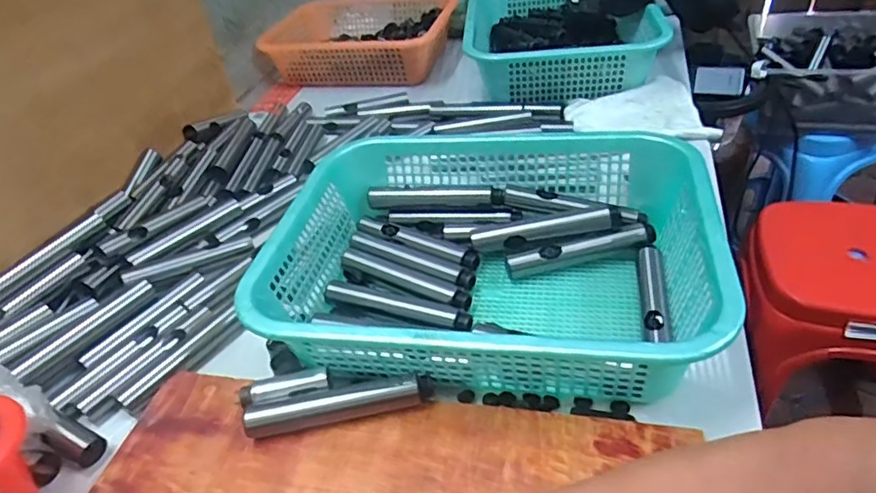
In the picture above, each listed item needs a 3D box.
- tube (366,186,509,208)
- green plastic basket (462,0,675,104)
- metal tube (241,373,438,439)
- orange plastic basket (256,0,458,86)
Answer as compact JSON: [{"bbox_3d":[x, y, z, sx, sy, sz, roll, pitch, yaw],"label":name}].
[{"bbox_3d":[-0.003,-0.056,0.658,0.154,0.028,0.022,1,40,11],"label":"tube"},{"bbox_3d":[0.207,-0.369,0.987,0.305,0.089,0.388,-2,39,7],"label":"green plastic basket"},{"bbox_3d":[-0.081,0.129,0.475,0.151,0.024,0.025,-10,39,-2],"label":"metal tube"},{"bbox_3d":[-0.149,-0.396,1.087,0.337,0.071,0.245,5,41,15],"label":"orange plastic basket"}]

